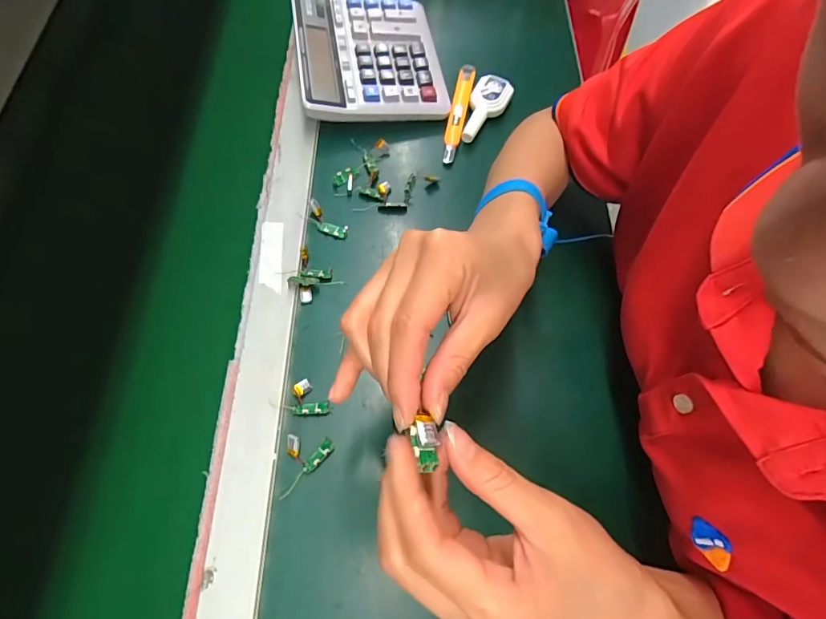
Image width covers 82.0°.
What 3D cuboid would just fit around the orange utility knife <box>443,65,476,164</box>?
[{"bbox_3d":[0.050,-0.217,0.526,0.018,0.024,0.131,12,65,2],"label":"orange utility knife"}]

